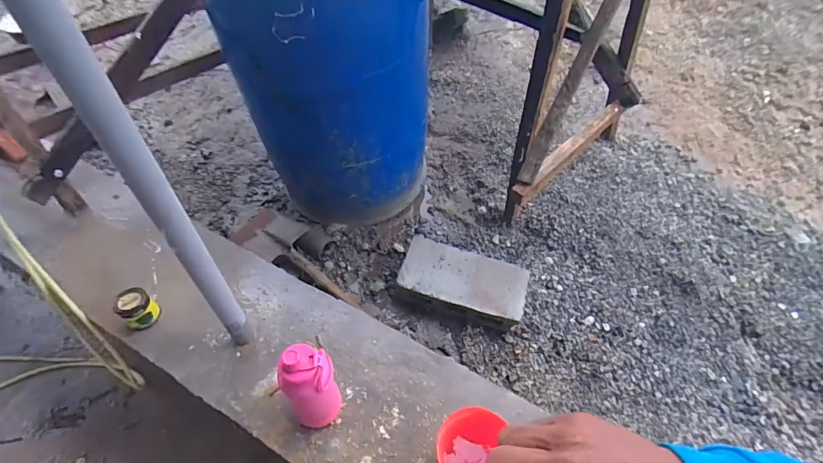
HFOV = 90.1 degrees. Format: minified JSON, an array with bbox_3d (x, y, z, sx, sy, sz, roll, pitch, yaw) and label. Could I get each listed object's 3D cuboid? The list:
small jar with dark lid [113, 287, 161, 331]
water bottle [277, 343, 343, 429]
[{"bbox_3d":[-0.650,0.183,0.976,0.059,0.087,0.075,37,57,25],"label":"small jar with dark lid"},{"bbox_3d":[-0.187,0.305,0.769,0.085,0.250,0.084,1,49,-2],"label":"water bottle"}]

